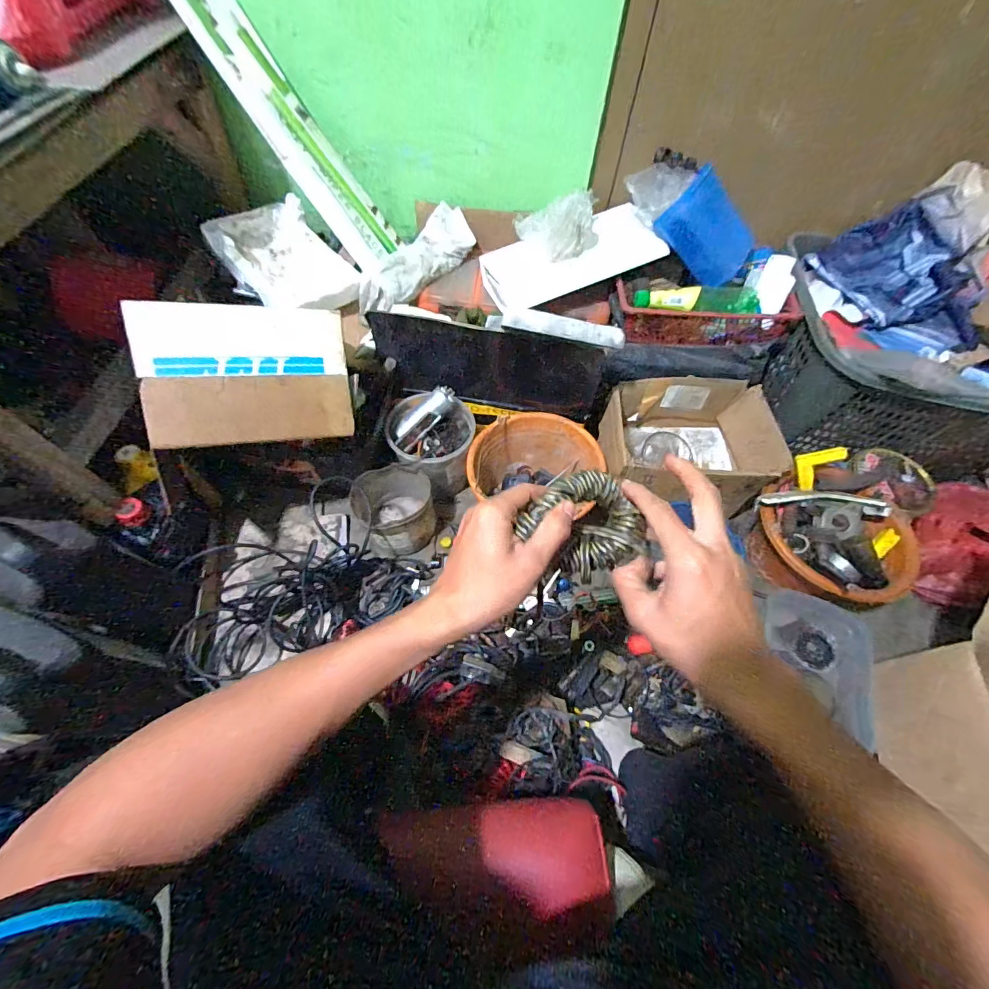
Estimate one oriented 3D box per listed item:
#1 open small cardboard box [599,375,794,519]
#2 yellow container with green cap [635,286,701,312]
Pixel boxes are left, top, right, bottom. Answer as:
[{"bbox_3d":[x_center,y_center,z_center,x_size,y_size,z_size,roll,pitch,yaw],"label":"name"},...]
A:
[{"bbox_3d":[0.381,-0.093,0.873,0.306,0.152,0.242,2,60,-1],"label":"open small cardboard box"},{"bbox_3d":[0.325,-0.375,0.819,0.114,0.034,0.035,9,60,3],"label":"yellow container with green cap"}]

